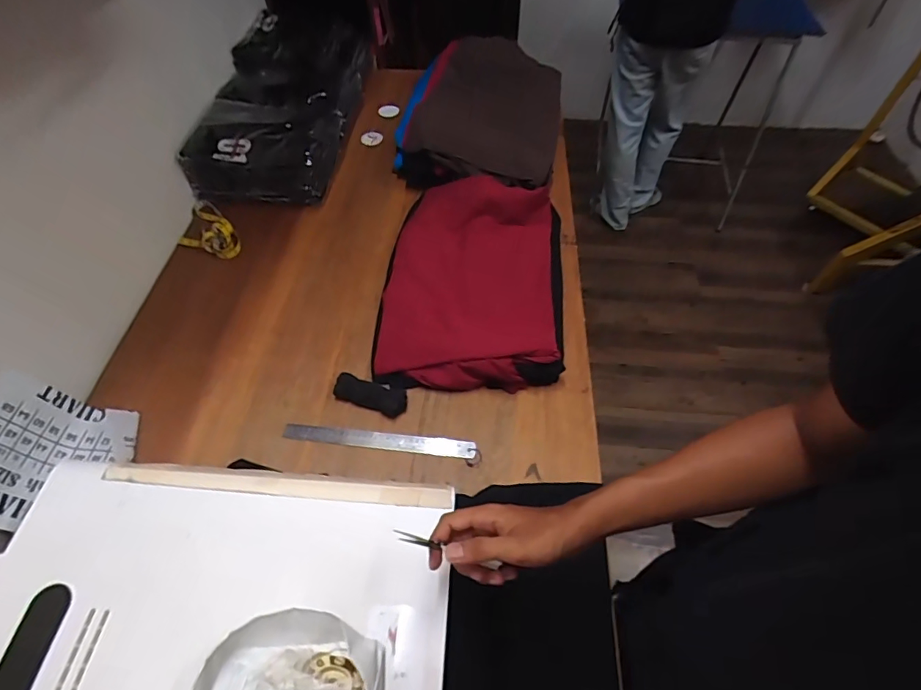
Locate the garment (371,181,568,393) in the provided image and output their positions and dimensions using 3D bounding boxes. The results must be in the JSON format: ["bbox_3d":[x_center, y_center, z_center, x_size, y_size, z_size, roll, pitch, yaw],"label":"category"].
[{"bbox_3d":[0.029,-0.146,0.952,0.350,0.054,0.509,3,56,5],"label":"garment"}]

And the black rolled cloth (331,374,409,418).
[{"bbox_3d":[-0.157,0.085,0.826,0.130,0.021,0.049,13,57,11],"label":"black rolled cloth"}]

